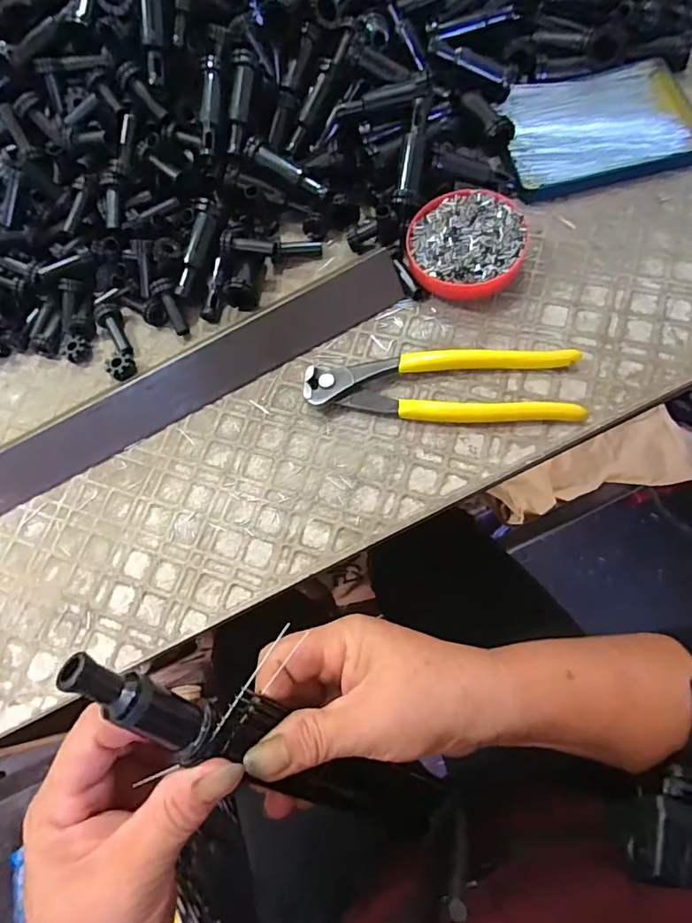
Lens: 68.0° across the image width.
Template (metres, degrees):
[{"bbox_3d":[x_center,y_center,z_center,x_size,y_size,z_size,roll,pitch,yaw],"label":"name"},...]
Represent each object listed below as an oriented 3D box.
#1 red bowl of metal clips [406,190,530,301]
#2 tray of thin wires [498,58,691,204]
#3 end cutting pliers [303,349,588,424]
[{"bbox_3d":[0.080,-0.145,0.345,0.075,0.023,0.077,-2,71,7],"label":"red bowl of metal clips"},{"bbox_3d":[0.184,-0.245,0.373,0.131,0.011,0.103,-10,70,4],"label":"tray of thin wires"},{"bbox_3d":[0.058,-0.050,0.319,0.165,0.021,0.049,0,71,8],"label":"end cutting pliers"}]

